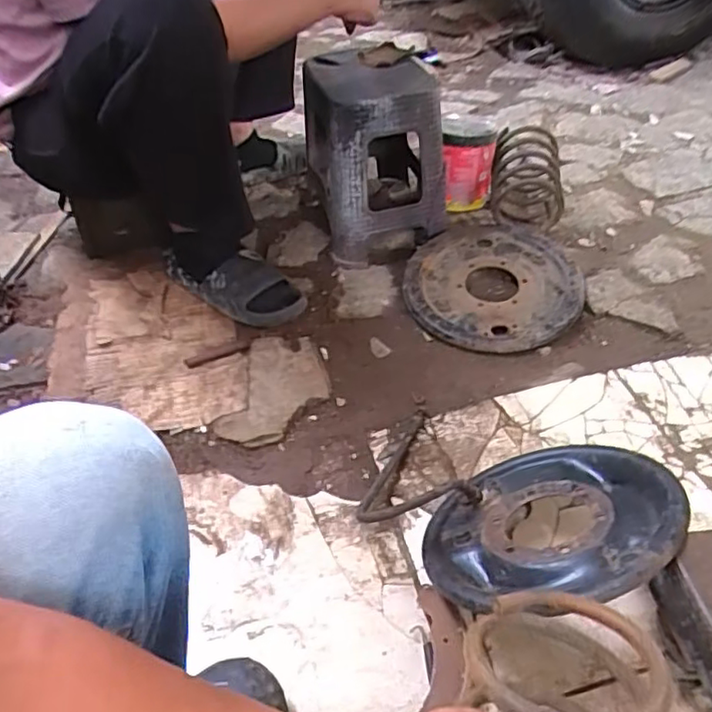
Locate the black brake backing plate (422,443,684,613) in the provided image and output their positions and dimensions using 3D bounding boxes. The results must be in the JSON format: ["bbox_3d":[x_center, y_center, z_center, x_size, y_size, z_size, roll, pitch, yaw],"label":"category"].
[{"bbox_3d":[0.211,0.178,0.679,0.261,0.031,0.259,-22,16,7],"label":"black brake backing plate"}]

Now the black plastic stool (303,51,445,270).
[{"bbox_3d":[0.029,-0.412,1.222,0.221,0.323,0.320,-11,43,-5],"label":"black plastic stool"}]

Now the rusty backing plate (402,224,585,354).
[{"bbox_3d":[0.240,-0.126,1.097,0.293,0.063,0.294,-3,43,3],"label":"rusty backing plate"}]

